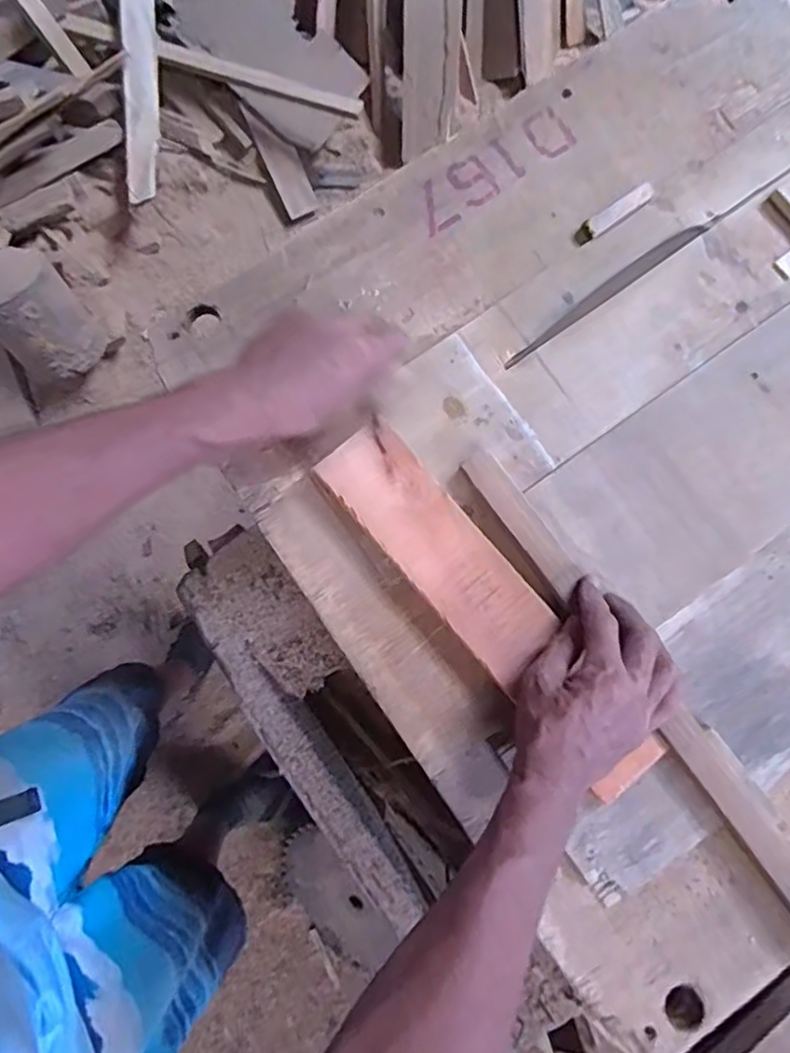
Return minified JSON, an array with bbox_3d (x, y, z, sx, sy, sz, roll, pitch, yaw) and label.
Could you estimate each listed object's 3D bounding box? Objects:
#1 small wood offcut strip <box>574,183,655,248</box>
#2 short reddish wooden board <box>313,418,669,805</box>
[{"bbox_3d":[0.210,-0.296,0.601,0.086,0.013,0.021,-33,82,-6],"label":"small wood offcut strip"},{"bbox_3d":[0.076,0.064,0.522,0.072,0.012,0.358,-40,83,-7],"label":"short reddish wooden board"}]

